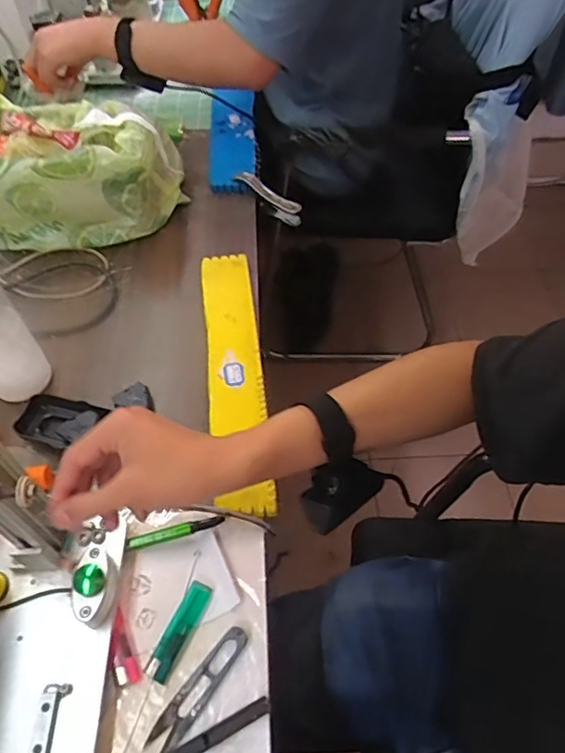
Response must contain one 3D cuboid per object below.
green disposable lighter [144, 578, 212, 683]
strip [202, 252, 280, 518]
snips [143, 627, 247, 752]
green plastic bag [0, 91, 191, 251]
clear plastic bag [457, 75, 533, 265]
[{"bbox_3d":[-0.086,0.210,0.449,0.021,0.010,0.079,21,58,15],"label":"green disposable lighter"},{"bbox_3d":[-0.053,-0.011,0.596,0.058,0.016,0.338,-6,55,-3],"label":"strip"},{"bbox_3d":[-0.065,0.244,0.425,0.023,0.008,0.102,29,60,19],"label":"snips"},{"bbox_3d":[-0.287,-0.274,0.719,0.283,0.121,0.179,-2,55,-1],"label":"green plastic bag"},{"bbox_3d":[0.413,-0.387,1.096,0.181,0.440,0.085,-38,61,1],"label":"clear plastic bag"}]

